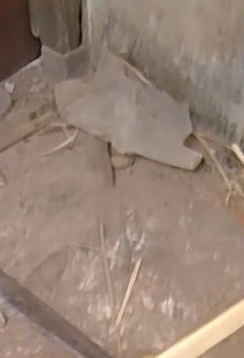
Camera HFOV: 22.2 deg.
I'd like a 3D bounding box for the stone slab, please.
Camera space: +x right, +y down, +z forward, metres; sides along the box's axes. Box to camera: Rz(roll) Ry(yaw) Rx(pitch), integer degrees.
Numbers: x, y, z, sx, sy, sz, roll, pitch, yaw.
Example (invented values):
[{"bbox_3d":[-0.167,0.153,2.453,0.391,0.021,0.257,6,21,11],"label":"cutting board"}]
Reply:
[{"bbox_3d":[0.020,-0.127,1.163,0.321,0.090,0.168,35,56,29],"label":"stone slab"}]

